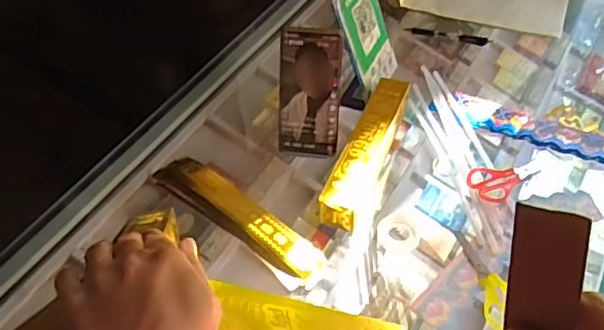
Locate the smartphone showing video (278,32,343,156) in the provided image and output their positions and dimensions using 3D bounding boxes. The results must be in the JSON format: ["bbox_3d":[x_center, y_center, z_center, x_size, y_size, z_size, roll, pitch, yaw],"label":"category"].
[{"bbox_3d":[0.009,-0.085,0.736,0.074,0.157,0.012,6,21,8],"label":"smartphone showing video"}]

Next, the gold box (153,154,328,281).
[{"bbox_3d":[-0.076,0.051,0.695,0.245,0.025,0.050,31,55,27],"label":"gold box"}]

